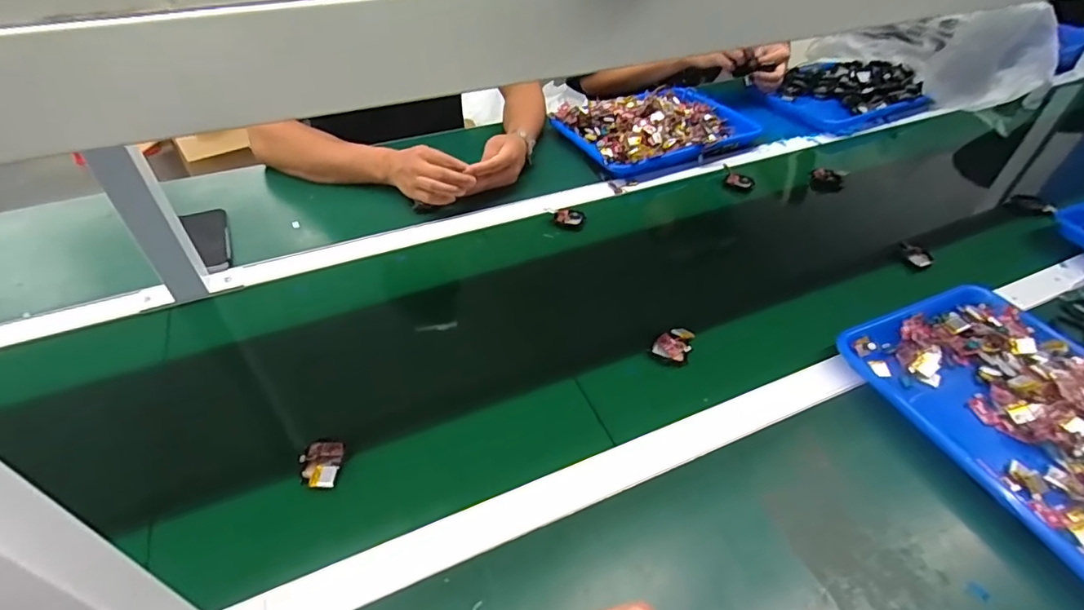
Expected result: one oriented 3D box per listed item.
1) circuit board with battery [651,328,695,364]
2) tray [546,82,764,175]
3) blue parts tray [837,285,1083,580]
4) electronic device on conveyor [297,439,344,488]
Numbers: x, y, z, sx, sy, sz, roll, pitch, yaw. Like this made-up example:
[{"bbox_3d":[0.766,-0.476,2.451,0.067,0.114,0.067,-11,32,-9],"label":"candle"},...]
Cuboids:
[{"bbox_3d":[0.151,0.045,0.605,0.040,0.014,0.046,21,46,23],"label":"circuit board with battery"},{"bbox_3d":[0.210,-0.329,0.976,0.333,0.061,0.234,-18,45,-18],"label":"tray"},{"bbox_3d":[0.501,0.117,0.522,0.246,0.037,0.342,-17,44,-17],"label":"blue parts tray"},{"bbox_3d":[-0.206,0.147,0.487,0.037,0.009,0.050,-2,42,-1],"label":"electronic device on conveyor"}]

